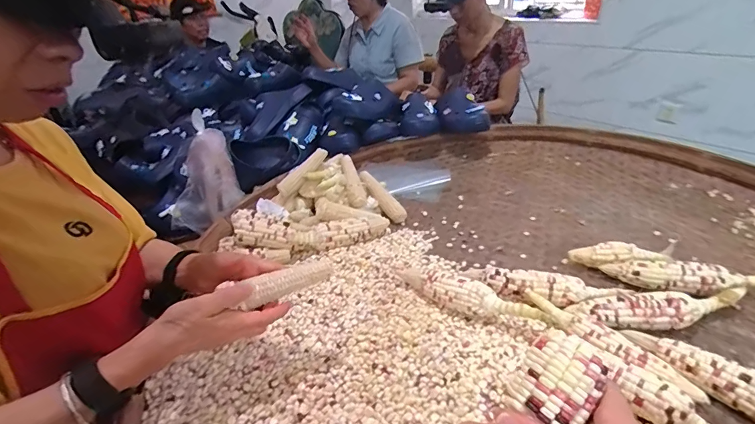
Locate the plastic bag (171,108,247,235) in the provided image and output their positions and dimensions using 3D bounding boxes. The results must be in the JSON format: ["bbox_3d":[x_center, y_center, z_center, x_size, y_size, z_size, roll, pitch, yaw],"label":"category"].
[{"bbox_3d":[-0.372,-0.065,0.875,0.136,0.287,0.083,33,35,1],"label":"plastic bag"}]

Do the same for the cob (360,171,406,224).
[{"bbox_3d":[0.010,-0.039,0.916,0.037,0.027,0.151,-28,71,-37],"label":"cob"}]

